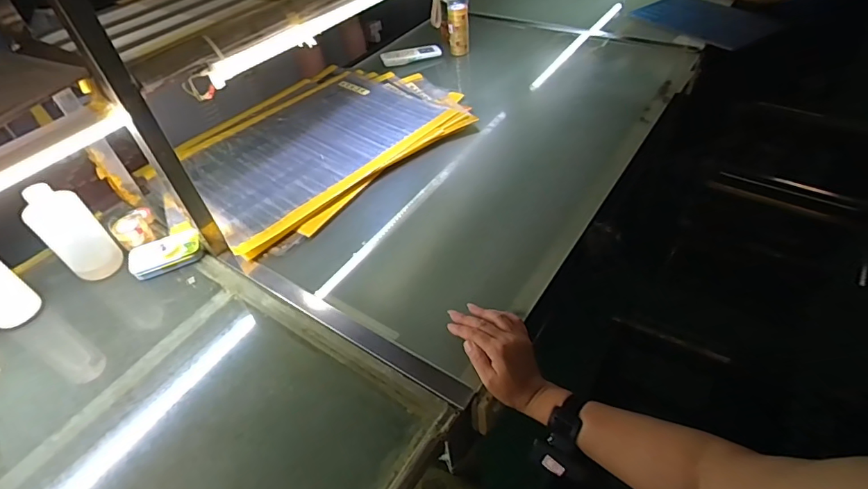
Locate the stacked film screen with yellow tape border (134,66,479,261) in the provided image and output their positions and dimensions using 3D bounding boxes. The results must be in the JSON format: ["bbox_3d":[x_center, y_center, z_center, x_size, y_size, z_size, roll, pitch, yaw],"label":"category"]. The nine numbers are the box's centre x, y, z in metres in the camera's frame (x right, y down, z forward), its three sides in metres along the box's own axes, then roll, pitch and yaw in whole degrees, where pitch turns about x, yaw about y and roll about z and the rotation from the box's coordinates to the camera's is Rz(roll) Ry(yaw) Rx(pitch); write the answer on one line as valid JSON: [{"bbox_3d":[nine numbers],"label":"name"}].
[{"bbox_3d":[-0.268,-0.246,1.039,0.474,0.032,0.655,35,56,30],"label":"stacked film screen with yellow tape border"}]

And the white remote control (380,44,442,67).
[{"bbox_3d":[-0.061,-0.516,1.269,0.165,0.022,0.055,-17,46,-10],"label":"white remote control"}]

